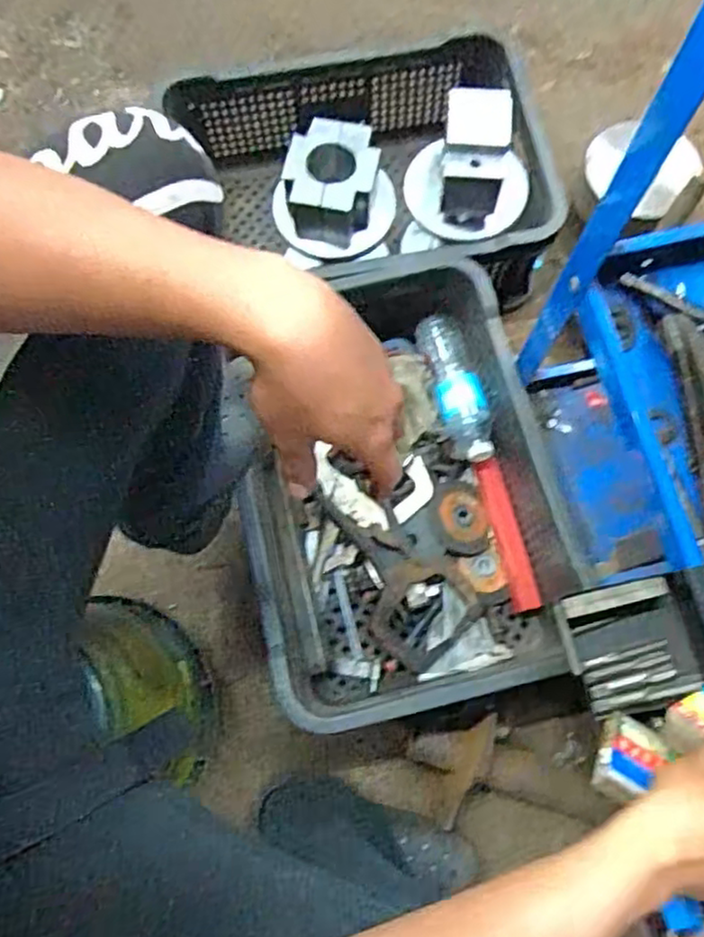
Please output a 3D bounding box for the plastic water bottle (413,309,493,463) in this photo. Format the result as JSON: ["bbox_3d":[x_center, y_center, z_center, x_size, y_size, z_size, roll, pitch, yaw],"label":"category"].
[{"bbox_3d":[0.138,-0.109,0.902,0.056,0.068,0.206,-16,75,-3],"label":"plastic water bottle"}]

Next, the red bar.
[{"bbox_3d":[0.205,0.087,0.896,0.033,0.040,0.199,-13,75,-2],"label":"red bar"}]

